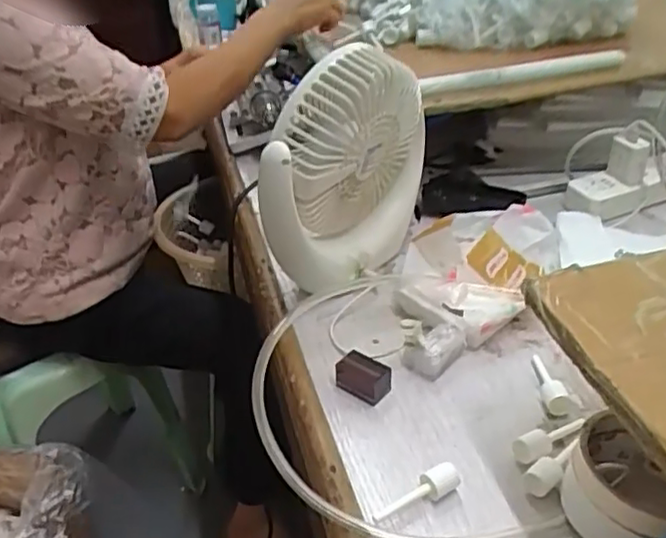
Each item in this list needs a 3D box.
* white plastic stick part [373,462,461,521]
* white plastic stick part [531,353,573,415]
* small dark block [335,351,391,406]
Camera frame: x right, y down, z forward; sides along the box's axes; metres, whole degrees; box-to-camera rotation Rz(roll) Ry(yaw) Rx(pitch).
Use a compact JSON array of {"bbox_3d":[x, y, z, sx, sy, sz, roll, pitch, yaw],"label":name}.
[{"bbox_3d":[0.053,0.146,0.425,0.063,0.017,0.015,-17,36,-19],"label":"white plastic stick part"},{"bbox_3d":[0.163,0.083,0.503,0.017,0.018,0.065,-4,33,-1],"label":"white plastic stick part"},{"bbox_3d":[0.023,0.085,0.516,0.041,0.022,0.027,22,41,34],"label":"small dark block"}]

